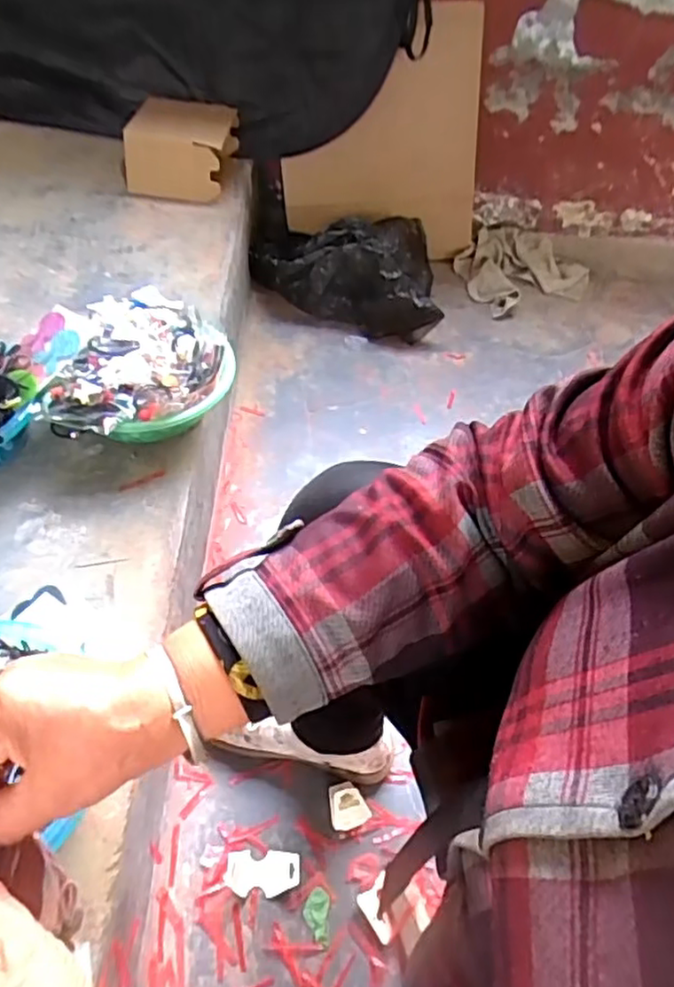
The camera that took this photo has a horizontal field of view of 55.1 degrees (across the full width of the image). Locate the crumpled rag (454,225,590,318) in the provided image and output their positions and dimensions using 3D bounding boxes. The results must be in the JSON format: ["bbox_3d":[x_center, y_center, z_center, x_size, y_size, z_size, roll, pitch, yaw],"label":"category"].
[{"bbox_3d":[0.421,-0.527,1.489,0.318,0.055,0.274,-16,53,-18],"label":"crumpled rag"}]

